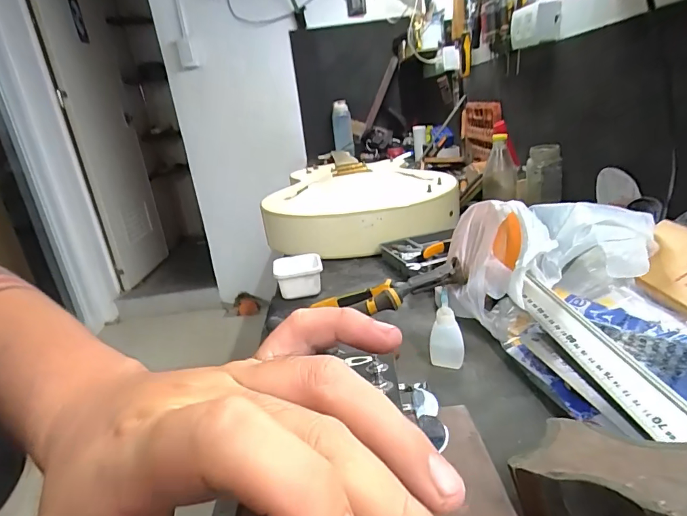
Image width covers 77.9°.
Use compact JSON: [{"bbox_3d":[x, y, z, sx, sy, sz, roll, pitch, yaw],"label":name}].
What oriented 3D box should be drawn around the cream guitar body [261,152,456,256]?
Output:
[{"bbox_3d":[0.042,-0.135,0.947,0.380,0.087,0.428,-4,20,9],"label":"cream guitar body"}]

